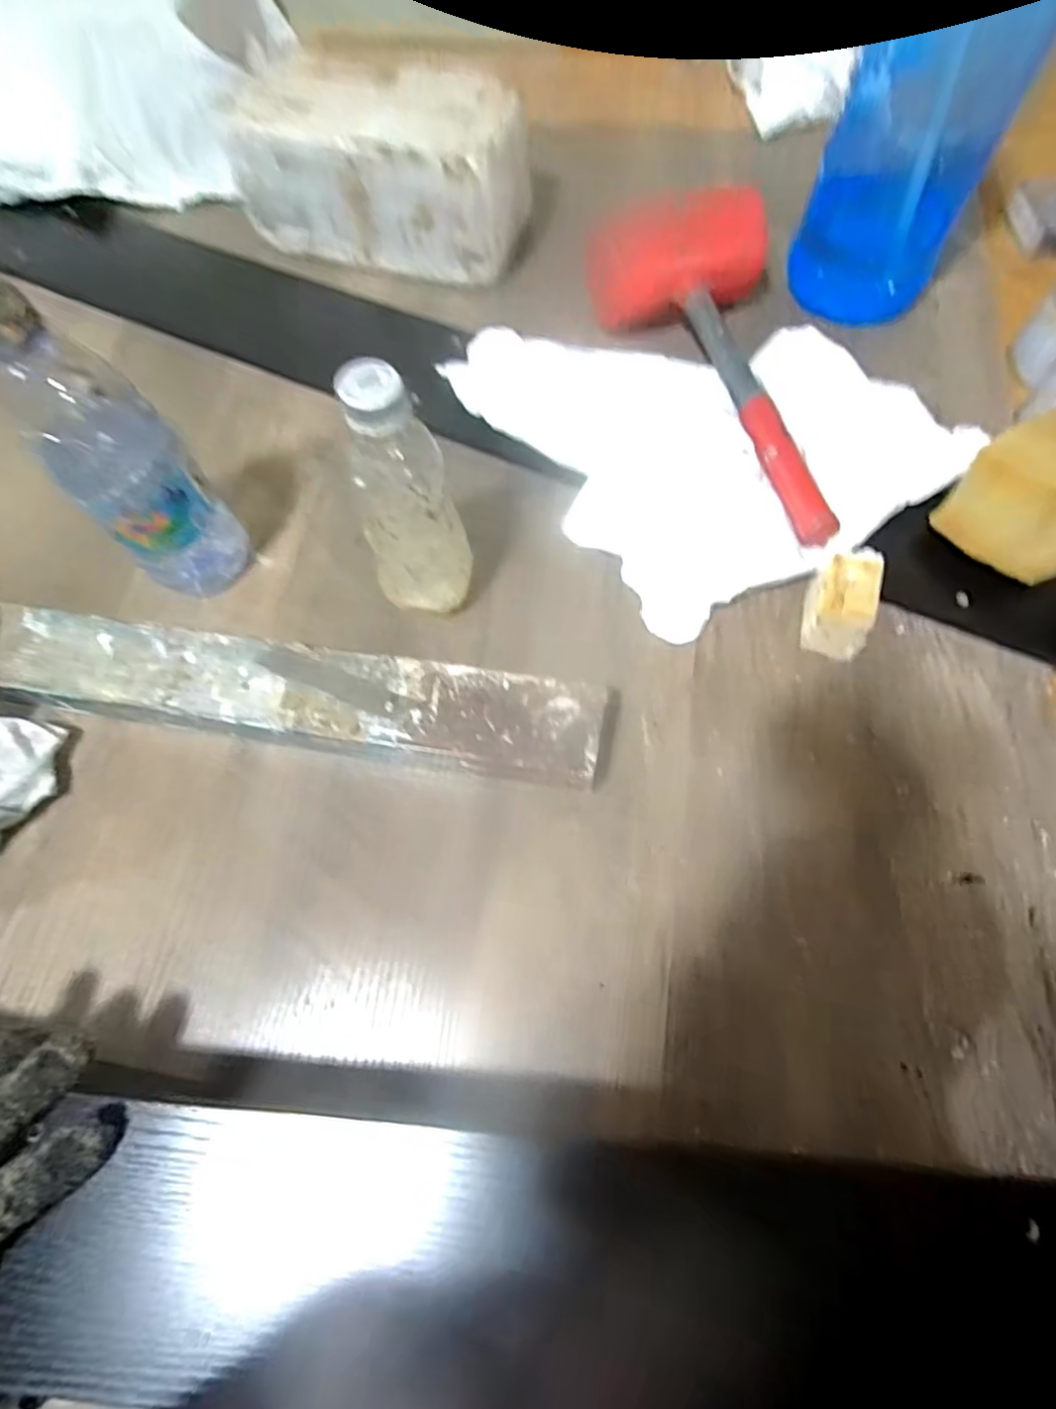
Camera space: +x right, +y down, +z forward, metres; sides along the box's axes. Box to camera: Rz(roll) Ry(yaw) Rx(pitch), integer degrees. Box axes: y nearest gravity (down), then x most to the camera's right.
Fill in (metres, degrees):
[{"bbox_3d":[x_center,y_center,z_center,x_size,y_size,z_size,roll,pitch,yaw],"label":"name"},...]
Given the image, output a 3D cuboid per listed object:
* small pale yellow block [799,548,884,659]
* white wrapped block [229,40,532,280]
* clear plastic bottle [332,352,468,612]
[{"bbox_3d":[0.195,-0.063,0.396,0.031,0.048,0.059,8,69,6],"label":"small pale yellow block"},{"bbox_3d":[-0.115,-0.435,0.511,0.228,0.088,0.108,17,70,9],"label":"white wrapped block"},{"bbox_3d":[-0.069,-0.105,0.362,0.059,0.167,0.046,-16,68,-4],"label":"clear plastic bottle"}]

